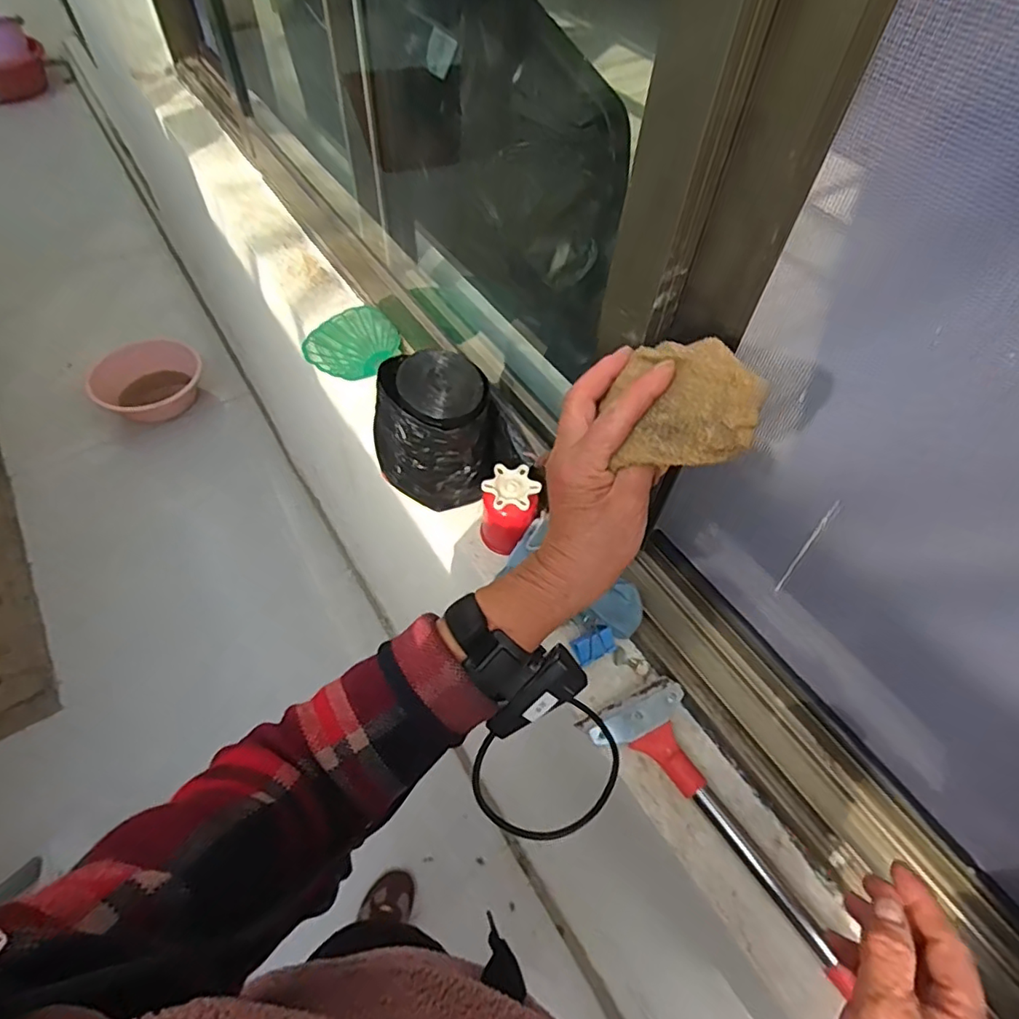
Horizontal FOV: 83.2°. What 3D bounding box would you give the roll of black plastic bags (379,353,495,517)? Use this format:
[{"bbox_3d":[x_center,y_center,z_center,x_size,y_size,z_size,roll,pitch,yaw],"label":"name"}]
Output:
[{"bbox_3d":[-0.076,-0.082,0.595,0.118,0.132,0.102,-9,55,-10],"label":"roll of black plastic bags"}]

